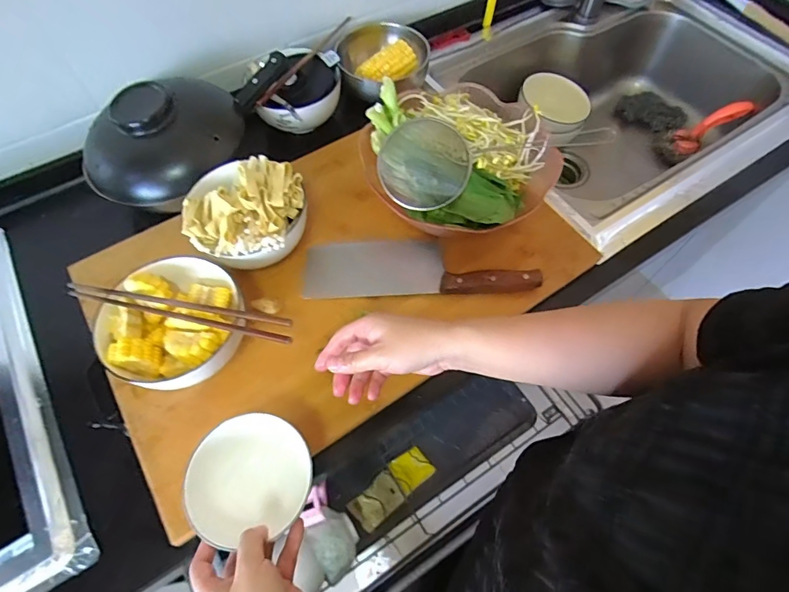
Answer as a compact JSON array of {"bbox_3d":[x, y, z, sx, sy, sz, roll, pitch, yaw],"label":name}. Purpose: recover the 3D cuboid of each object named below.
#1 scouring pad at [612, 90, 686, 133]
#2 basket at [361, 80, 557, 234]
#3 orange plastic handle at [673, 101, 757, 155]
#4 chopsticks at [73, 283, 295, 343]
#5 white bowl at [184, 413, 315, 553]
[{"bbox_3d":[0.553,-0.398,0.967,0.136,0.017,0.071,29,90,19],"label":"scouring pad"},{"bbox_3d":[0.082,-0.174,0.587,0.235,0.092,0.229,0,62,0],"label":"basket"},{"bbox_3d":[0.631,-0.339,0.886,0.137,0.027,0.047,-33,57,32],"label":"orange plastic handle"},{"bbox_3d":[-0.227,0.014,0.469,0.249,0.012,0.025,11,62,6],"label":"chopsticks"},{"bbox_3d":[-0.134,0.170,0.420,0.098,0.054,0.111,40,69,19],"label":"white bowl"}]

